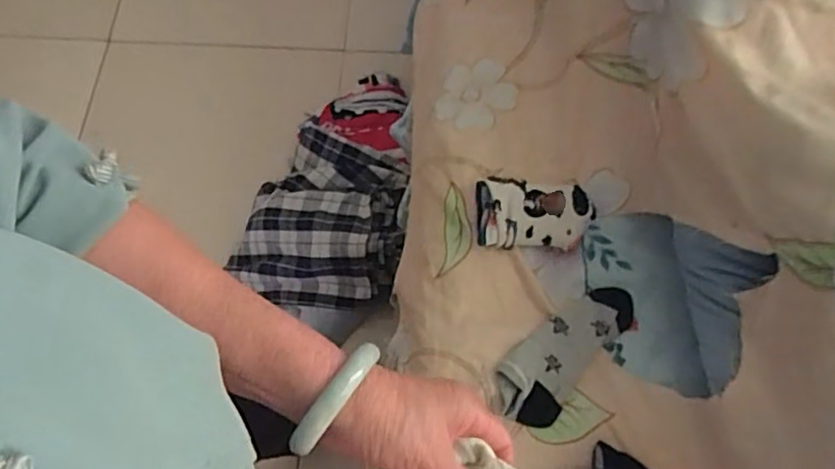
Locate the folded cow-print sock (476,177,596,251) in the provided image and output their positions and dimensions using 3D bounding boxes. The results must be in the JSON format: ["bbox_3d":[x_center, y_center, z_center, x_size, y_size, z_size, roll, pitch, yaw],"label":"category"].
[{"bbox_3d":[0.146,-0.026,0.763,0.144,0.040,0.085,0,67,0],"label":"folded cow-print sock"}]

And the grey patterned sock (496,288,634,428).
[{"bbox_3d":[0.169,0.131,0.709,0.078,0.026,0.202,40,73,15],"label":"grey patterned sock"}]

